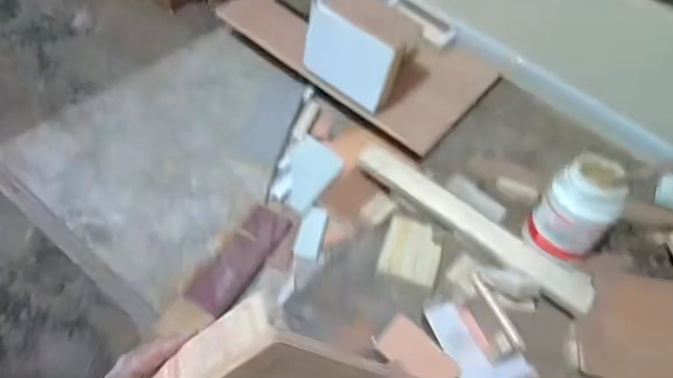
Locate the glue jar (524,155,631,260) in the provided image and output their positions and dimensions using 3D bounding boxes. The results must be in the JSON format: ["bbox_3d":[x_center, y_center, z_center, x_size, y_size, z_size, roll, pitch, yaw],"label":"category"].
[{"bbox_3d":[0.281,0.027,0.594,0.074,0.132,0.079,6,54,-8],"label":"glue jar"}]

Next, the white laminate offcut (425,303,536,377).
[{"bbox_3d":[0.155,0.166,0.540,0.081,0.006,0.102,-18,71,-9],"label":"white laminate offcut"}]

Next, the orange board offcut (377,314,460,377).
[{"bbox_3d":[0.084,0.170,0.511,0.083,0.004,0.043,39,80,24],"label":"orange board offcut"}]

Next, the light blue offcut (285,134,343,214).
[{"bbox_3d":[-0.044,-0.018,0.699,0.066,0.012,0.110,33,57,7],"label":"light blue offcut"}]

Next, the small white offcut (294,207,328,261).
[{"bbox_3d":[-0.032,0.056,0.655,0.029,0.009,0.073,17,53,0],"label":"small white offcut"}]

